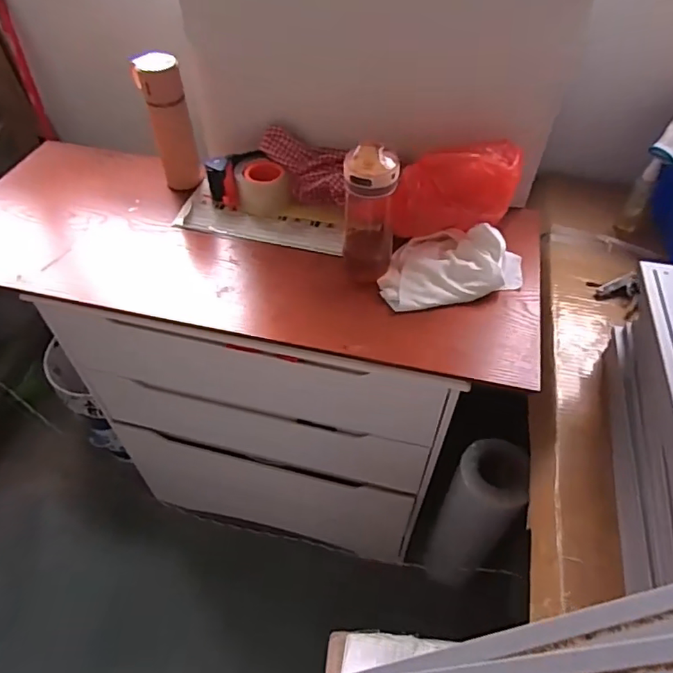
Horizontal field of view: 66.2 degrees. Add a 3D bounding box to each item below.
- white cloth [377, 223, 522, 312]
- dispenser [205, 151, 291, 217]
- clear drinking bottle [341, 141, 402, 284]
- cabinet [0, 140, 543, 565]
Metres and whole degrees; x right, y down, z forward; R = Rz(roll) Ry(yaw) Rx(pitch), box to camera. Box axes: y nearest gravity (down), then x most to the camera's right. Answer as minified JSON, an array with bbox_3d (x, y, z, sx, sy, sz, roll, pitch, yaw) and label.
[{"bbox_3d":[0.178,-0.110,0.789,0.228,0.073,0.131,-5,50,-5],"label":"white cloth"},{"bbox_3d":[-0.151,-0.270,0.915,0.146,0.077,0.072,18,52,13],"label":"dispenser"},{"bbox_3d":[0.046,-0.165,0.738,0.071,0.218,0.065,4,50,2],"label":"clear drinking bottle"},{"bbox_3d":[-0.170,0.125,1.196,0.975,0.889,0.357,11,51,8],"label":"cabinet"}]

